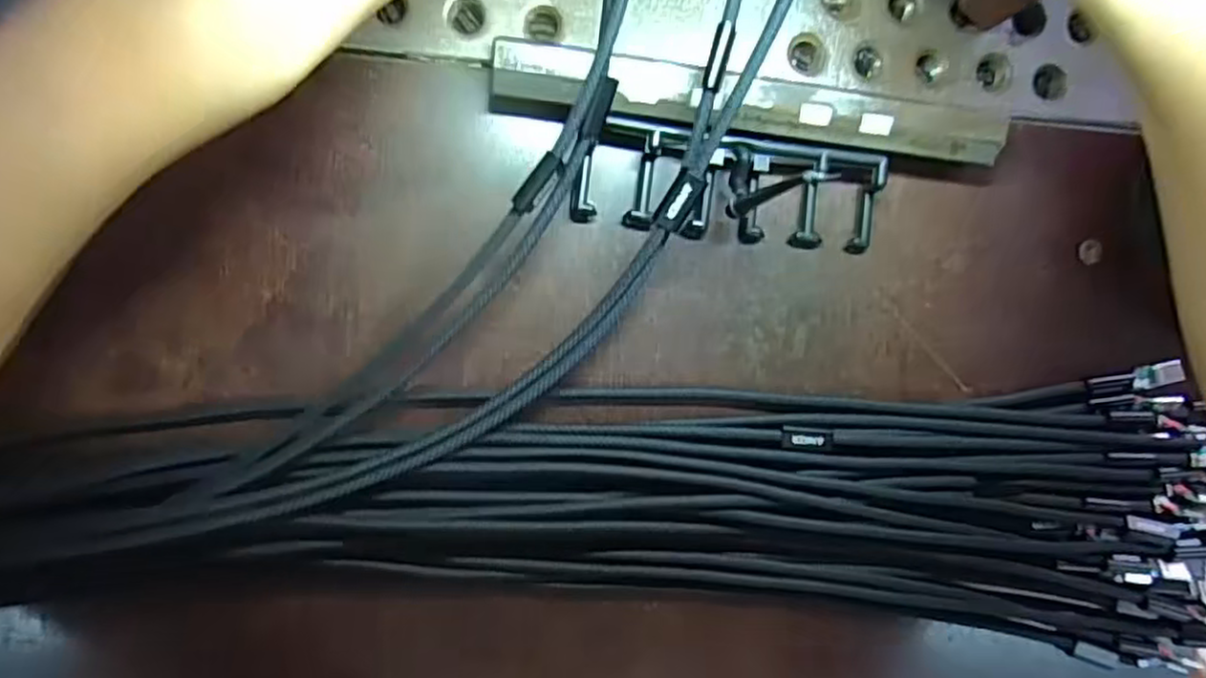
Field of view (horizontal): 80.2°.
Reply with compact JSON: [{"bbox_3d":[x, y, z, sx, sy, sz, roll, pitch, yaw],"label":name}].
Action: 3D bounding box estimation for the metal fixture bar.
[{"bbox_3d":[0.052,-0.079,0.248,0.175,0.024,0.020,4,93,-7],"label":"metal fixture bar"}]

